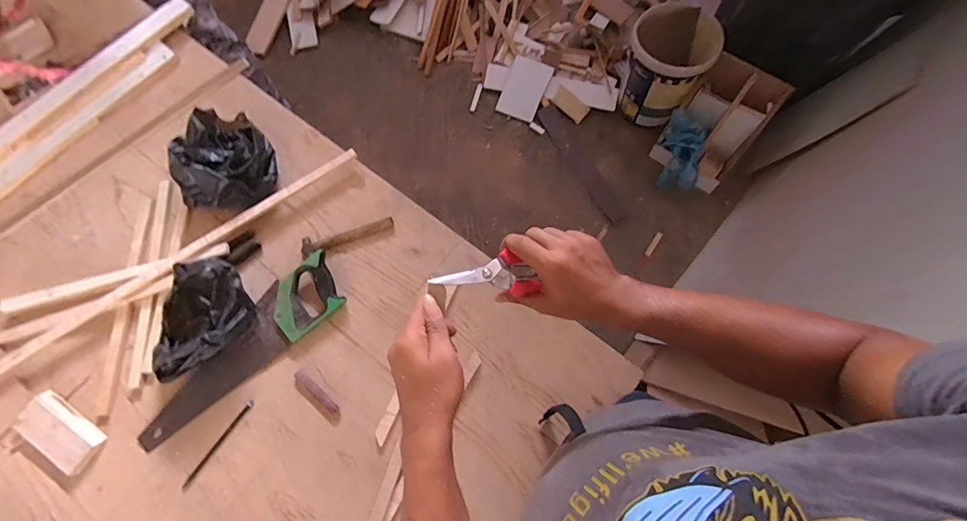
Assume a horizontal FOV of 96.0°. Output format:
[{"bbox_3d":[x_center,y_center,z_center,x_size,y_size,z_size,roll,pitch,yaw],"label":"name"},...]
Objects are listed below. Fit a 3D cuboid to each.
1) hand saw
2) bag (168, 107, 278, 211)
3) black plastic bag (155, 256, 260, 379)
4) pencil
[{"bbox_3d":[-0.454,0.162,0.807,0.429,0.037,0.113,-40,75,-12],"label":"hand saw"},{"bbox_3d":[-0.541,-0.197,0.907,0.207,0.106,0.199,-41,76,-13],"label":"bag"},{"bbox_3d":[-0.521,0.106,0.801,0.187,0.088,0.168,-28,73,-10],"label":"black plastic bag"},{"bbox_3d":[-0.472,0.326,0.774,0.013,0.005,0.172,31,72,9],"label":"pencil"}]

